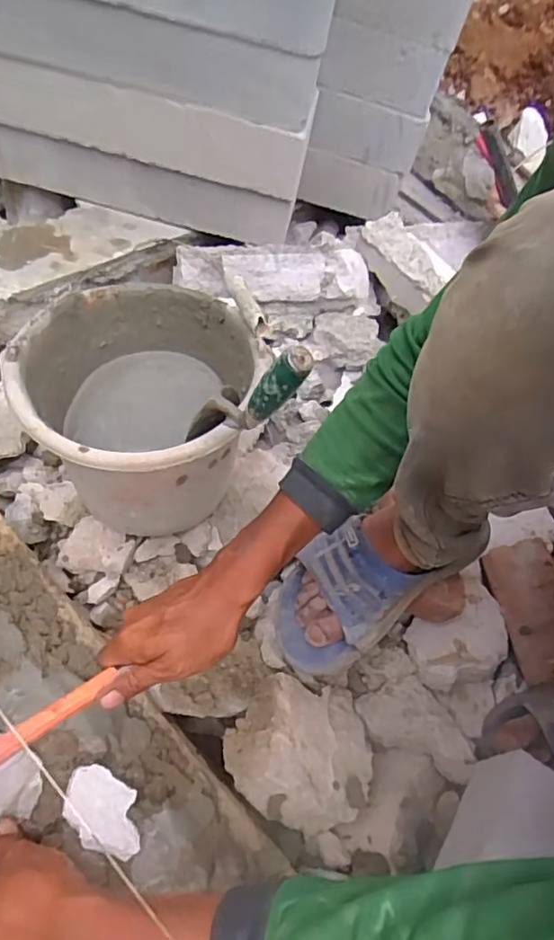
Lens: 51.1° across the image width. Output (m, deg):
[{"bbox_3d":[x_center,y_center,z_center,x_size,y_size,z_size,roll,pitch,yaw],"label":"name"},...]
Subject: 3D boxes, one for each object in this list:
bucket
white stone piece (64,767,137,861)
[{"bbox_3d":[-0.143,-0.080,0.660,0.248,0.192,0.272,8,62,1],"label":"bucket"},{"bbox_3d":[-0.144,0.286,0.483,0.074,0.019,0.049,26,64,10],"label":"white stone piece"}]

